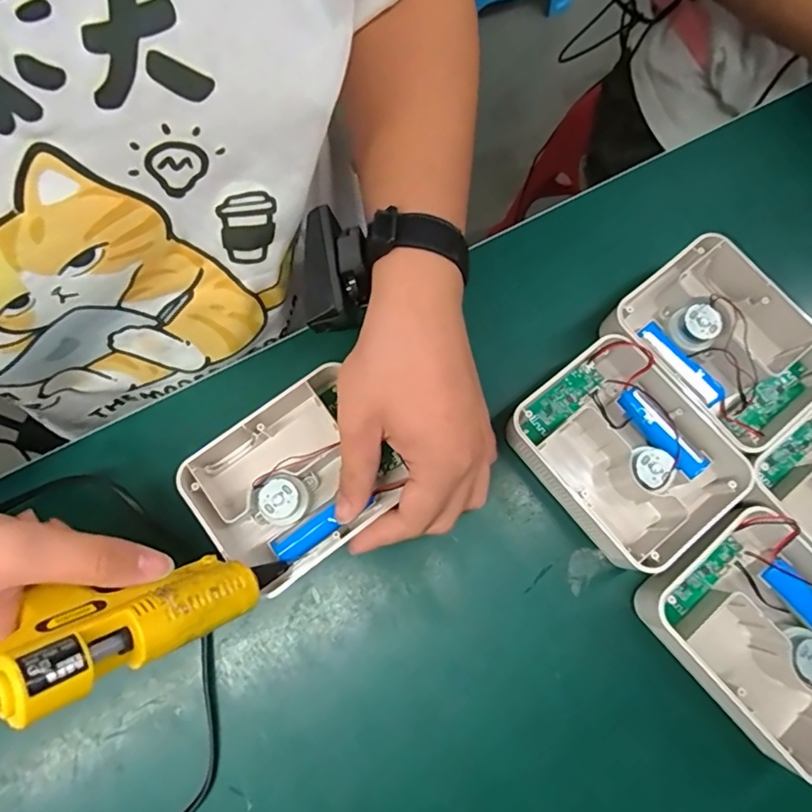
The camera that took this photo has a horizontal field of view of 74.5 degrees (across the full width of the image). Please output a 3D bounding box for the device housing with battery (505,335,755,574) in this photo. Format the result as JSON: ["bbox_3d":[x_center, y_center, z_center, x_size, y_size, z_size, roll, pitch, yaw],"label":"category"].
[{"bbox_3d":[0.140,0.030,0.346,0.101,0.043,0.129,-38,80,-8],"label":"device housing with battery"}]

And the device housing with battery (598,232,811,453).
[{"bbox_3d":[0.209,-0.038,0.362,0.098,0.045,0.128,-40,80,-8],"label":"device housing with battery"}]

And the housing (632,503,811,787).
[{"bbox_3d":[0.220,0.137,0.319,0.100,0.044,0.129,-40,80,-8],"label":"housing"}]

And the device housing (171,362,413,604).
[{"bbox_3d":[-0.071,0.045,0.339,0.114,0.044,0.102,-39,80,-8],"label":"device housing"}]

